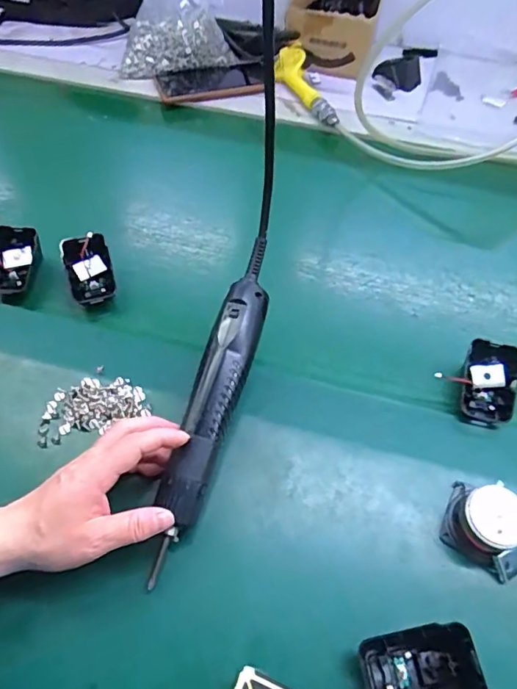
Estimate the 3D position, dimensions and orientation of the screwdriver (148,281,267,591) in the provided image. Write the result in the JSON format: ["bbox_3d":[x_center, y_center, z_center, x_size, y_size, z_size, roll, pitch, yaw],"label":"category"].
[{"bbox_3d":[-0.039,0.055,0.391,0.035,0.034,0.234,14,70,9],"label":"screwdriver"}]

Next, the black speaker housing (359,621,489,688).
[{"bbox_3d":[0.101,0.206,0.319,0.065,0.044,0.044,-7,56,-7],"label":"black speaker housing"}]

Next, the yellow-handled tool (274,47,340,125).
[{"bbox_3d":[0.063,-0.364,0.721,0.045,0.037,0.172,-13,57,-11],"label":"yellow-handled tool"}]

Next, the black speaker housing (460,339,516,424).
[{"bbox_3d":[0.199,0.034,0.441,0.049,0.037,0.063,18,56,10],"label":"black speaker housing"}]

